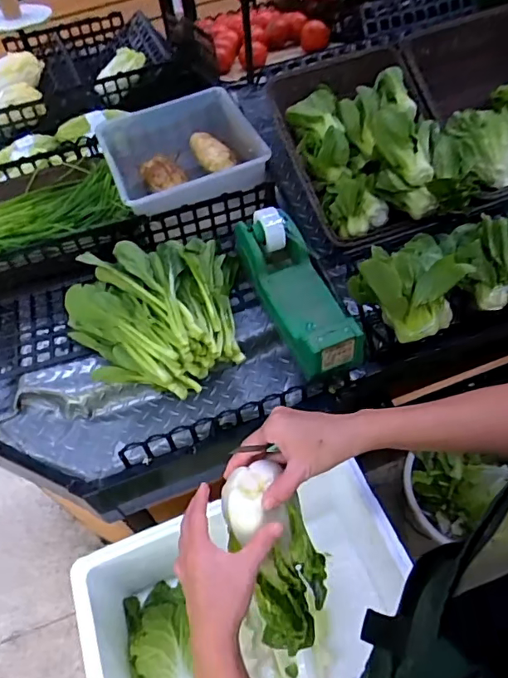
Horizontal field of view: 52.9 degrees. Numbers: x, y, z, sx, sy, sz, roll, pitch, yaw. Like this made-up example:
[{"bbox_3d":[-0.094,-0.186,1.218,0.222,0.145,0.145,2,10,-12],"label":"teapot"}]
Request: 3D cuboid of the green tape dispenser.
[{"bbox_3d":[0.075,-0.095,0.902,0.106,0.117,0.321,-20,54,-9],"label":"green tape dispenser"}]

